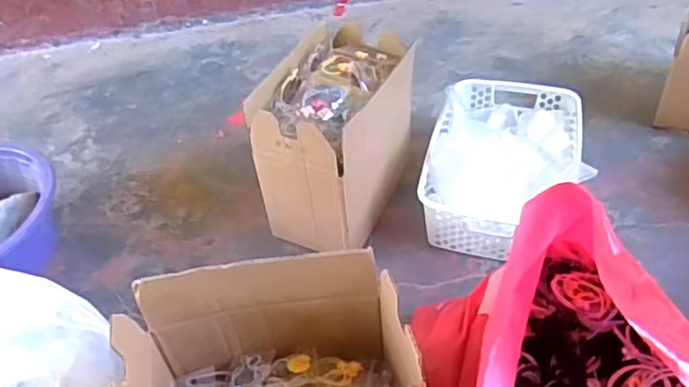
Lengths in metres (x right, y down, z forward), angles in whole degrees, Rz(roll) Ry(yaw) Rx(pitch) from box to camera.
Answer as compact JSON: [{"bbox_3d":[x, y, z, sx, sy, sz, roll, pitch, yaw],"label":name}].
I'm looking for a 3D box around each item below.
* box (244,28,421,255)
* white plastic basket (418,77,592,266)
[{"bbox_3d":[-0.006,-0.072,0.847,0.147,0.220,0.243,15,47,21],"label":"box"},{"bbox_3d":[0.227,-0.040,0.872,0.202,0.108,0.302,7,45,14],"label":"white plastic basket"}]

